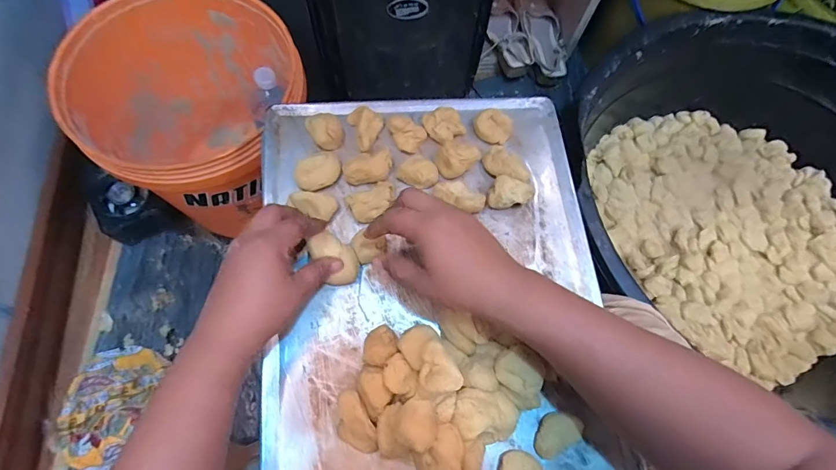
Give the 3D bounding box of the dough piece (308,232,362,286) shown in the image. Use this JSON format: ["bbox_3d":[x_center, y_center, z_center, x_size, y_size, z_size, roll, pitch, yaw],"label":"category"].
[{"bbox_3d":[-0.079,0.022,0.392,0.034,0.029,0.050,-34,73,-15],"label":"dough piece"}]

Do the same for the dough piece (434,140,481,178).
[{"bbox_3d":[0.040,-0.086,0.437,0.041,0.021,0.039,-30,72,-14],"label":"dough piece"}]

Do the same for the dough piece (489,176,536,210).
[{"bbox_3d":[0.100,-0.042,0.433,0.047,0.024,0.029,8,68,1],"label":"dough piece"}]

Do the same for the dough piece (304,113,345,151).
[{"bbox_3d":[-0.096,-0.109,0.430,0.036,0.023,0.030,-15,69,-8],"label":"dough piece"}]

